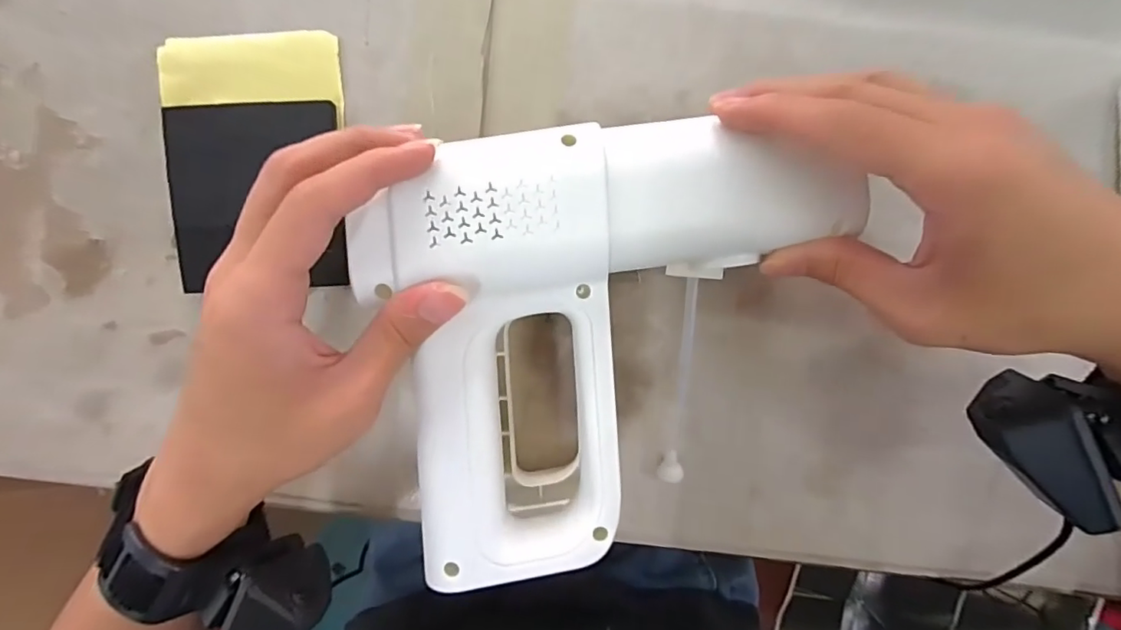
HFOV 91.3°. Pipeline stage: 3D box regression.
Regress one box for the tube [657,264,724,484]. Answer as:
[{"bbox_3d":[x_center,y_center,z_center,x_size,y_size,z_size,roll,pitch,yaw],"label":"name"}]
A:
[{"bbox_3d":[0.064,0.033,0.293,0.023,0.014,0.125,2,111,0],"label":"tube"}]

